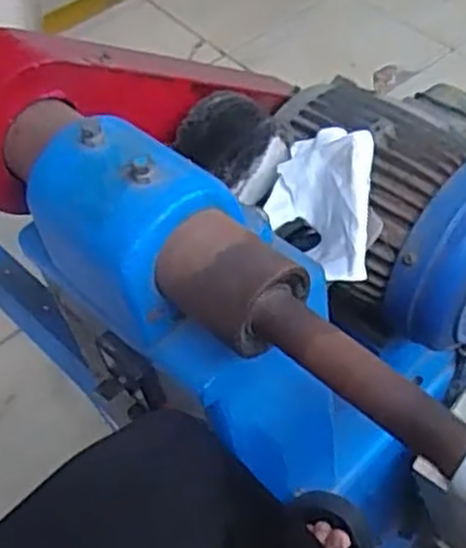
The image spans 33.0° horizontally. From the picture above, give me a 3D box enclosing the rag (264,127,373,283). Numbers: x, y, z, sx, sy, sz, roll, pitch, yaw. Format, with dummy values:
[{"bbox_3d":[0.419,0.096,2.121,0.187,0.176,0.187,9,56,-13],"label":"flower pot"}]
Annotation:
[{"bbox_3d":[0.078,-0.069,0.731,0.097,0.077,0.183,1,55,6],"label":"rag"}]

